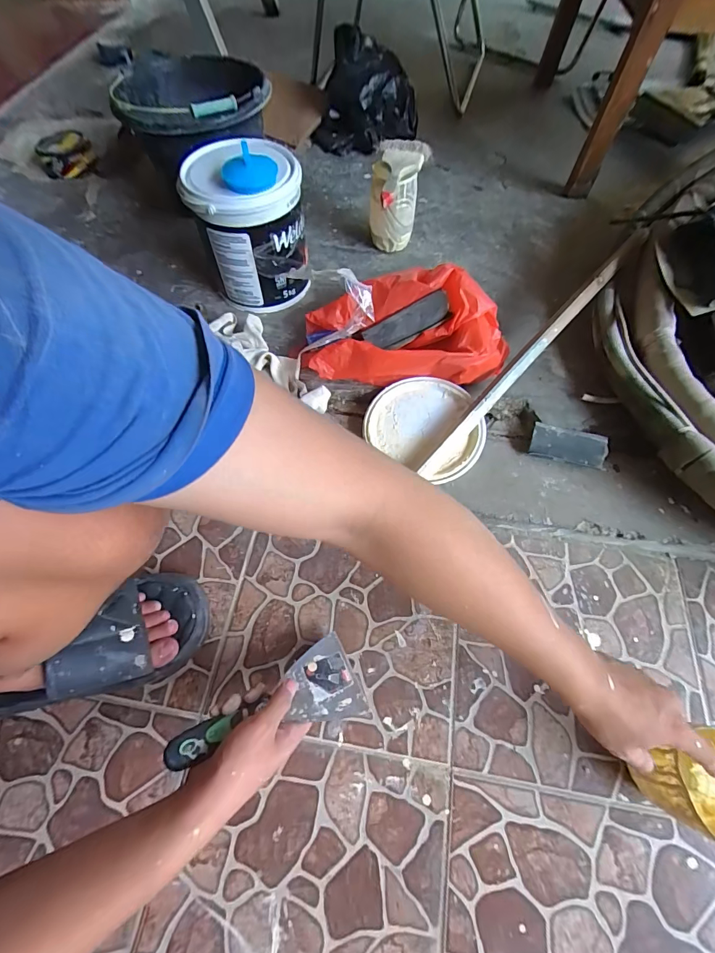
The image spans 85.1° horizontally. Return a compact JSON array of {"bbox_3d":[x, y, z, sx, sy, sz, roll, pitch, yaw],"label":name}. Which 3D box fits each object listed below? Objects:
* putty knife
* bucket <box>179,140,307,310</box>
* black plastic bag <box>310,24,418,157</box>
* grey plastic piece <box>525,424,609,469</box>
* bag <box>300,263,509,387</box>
[{"bbox_3d":[-0.090,0.242,0.415,0.203,0.022,0.091,-3,58,-34],"label":"putty knife"},{"bbox_3d":[-0.170,-0.398,0.647,0.176,0.207,0.171,-6,63,0],"label":"bucket"},{"bbox_3d":[0.007,-0.858,0.884,0.262,0.177,0.145,29,68,16],"label":"black plastic bag"},{"bbox_3d":[0.307,-0.043,0.570,0.100,0.015,0.051,18,86,17],"label":"grey plastic piece"},{"bbox_3d":[0.076,-0.226,0.611,0.315,0.110,0.143,1,63,3],"label":"bag"}]

